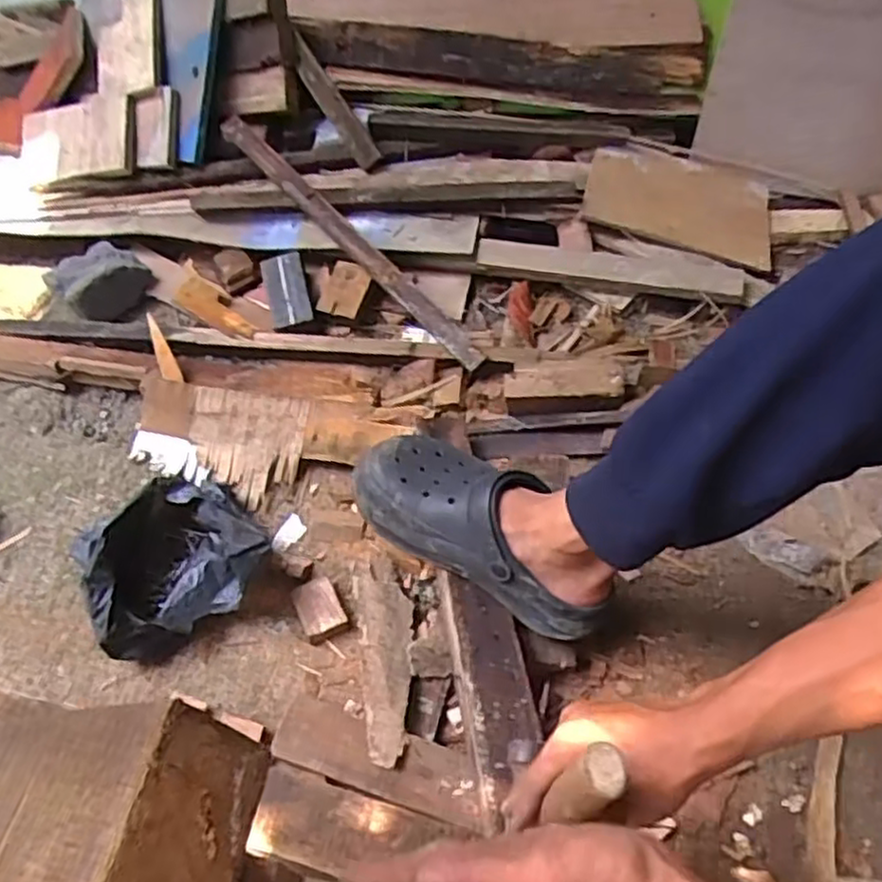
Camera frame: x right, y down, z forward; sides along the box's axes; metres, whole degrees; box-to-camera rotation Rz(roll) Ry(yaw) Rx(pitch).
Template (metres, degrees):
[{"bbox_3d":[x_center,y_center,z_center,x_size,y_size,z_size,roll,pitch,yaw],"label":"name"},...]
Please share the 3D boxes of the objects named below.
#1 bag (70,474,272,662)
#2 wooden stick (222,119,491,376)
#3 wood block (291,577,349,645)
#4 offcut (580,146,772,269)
[{"bbox_3d":[-0.273,0.110,0.741,0.167,0.113,0.182,-28,58,-19],"label":"bag"},{"bbox_3d":[-0.124,-0.272,0.988,0.031,0.033,0.495,-39,76,-24],"label":"wooden stick"},{"bbox_3d":[-0.124,0.169,0.748,0.041,0.023,0.063,-24,57,-16],"label":"wood block"},{"bbox_3d":[0.345,-0.345,1.058,0.270,0.012,0.157,14,68,-2],"label":"offcut"}]

